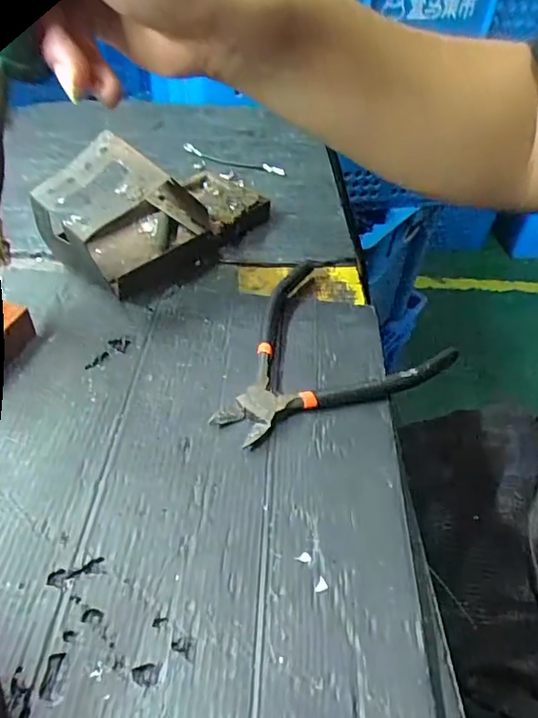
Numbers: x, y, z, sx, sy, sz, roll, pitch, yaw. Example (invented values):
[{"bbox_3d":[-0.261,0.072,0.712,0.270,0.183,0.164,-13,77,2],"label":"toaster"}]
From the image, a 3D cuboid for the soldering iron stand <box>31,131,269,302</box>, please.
[{"bbox_3d":[-0.072,-0.115,0.391,0.076,0.080,0.171,28,48,22],"label":"soldering iron stand"}]

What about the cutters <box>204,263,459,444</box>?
[{"bbox_3d":[0.024,-0.018,0.347,0.148,0.016,0.136,-12,46,-19],"label":"cutters"}]

